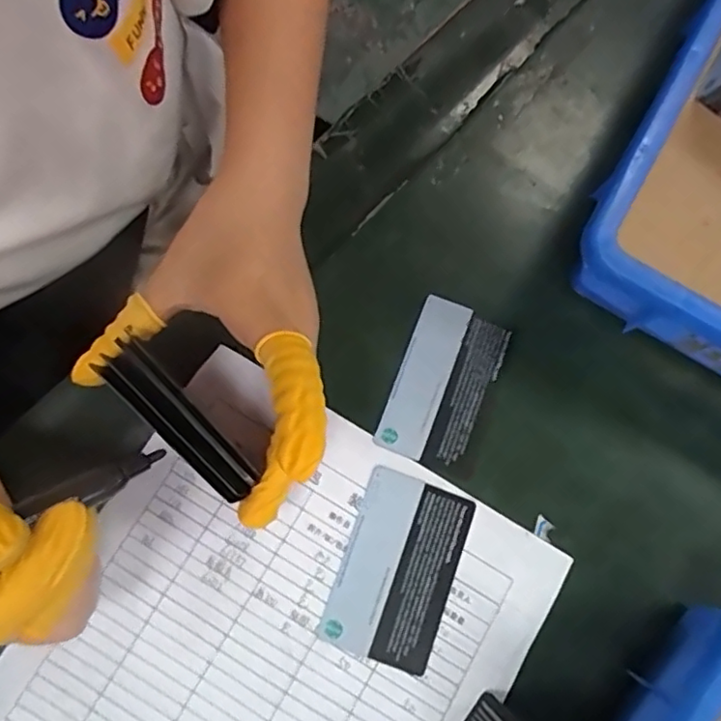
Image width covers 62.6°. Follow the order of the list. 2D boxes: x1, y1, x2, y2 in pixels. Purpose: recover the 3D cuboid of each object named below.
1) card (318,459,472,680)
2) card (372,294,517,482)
[{"bbox_3d":[0.018,0.101,0.285,0.053,0.004,0.084,21,78,1],"label":"card"},{"bbox_3d":[0.044,0.013,0.306,0.051,0.004,0.083,21,80,2],"label":"card"}]

